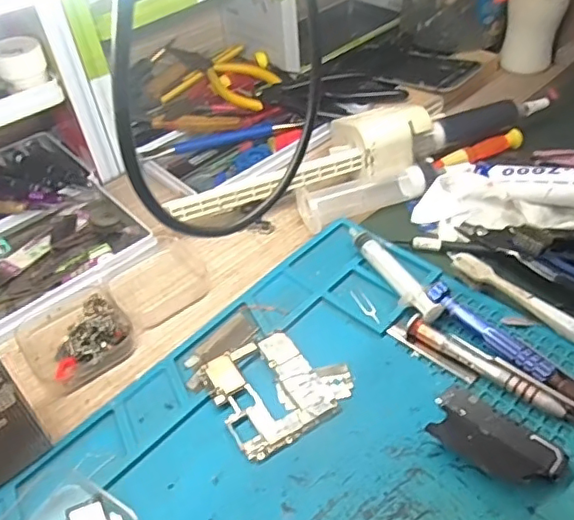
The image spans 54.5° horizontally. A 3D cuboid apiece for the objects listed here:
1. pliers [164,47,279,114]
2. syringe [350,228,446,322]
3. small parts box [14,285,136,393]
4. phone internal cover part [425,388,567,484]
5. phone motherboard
[{"bbox_3d":[-0.058,-0.186,0.546,0.115,0.029,0.057,34,57,32],"label":"pliers"},{"bbox_3d":[0.069,0.009,0.367,0.016,0.015,0.089,-22,48,-16],"label":"syringe"},{"bbox_3d":[-0.134,0.046,0.353,0.061,0.018,0.065,-34,52,-25],"label":"small parts box"},{"bbox_3d":[0.105,0.092,0.285,0.065,0.008,0.037,30,55,29],"label":"phone internal cover part"},{"bbox_3d":[-0.005,0.070,0.318,0.072,0.006,0.065,-27,50,-20],"label":"phone motherboard"}]

